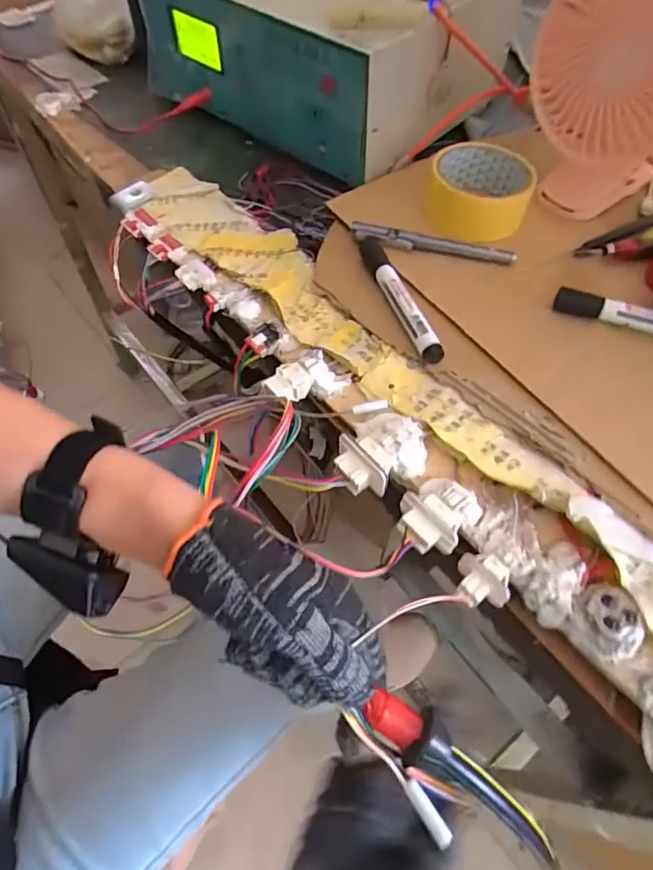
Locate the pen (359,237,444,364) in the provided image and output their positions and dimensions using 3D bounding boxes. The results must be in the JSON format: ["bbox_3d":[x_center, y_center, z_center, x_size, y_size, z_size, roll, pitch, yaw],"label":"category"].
[{"bbox_3d":[0.057,-0.113,0.408,0.020,0.017,0.142,-15,59,-10],"label":"pen"}]

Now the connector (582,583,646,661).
[{"bbox_3d":[0.155,0.102,0.281,0.031,0.019,0.037,-28,62,-18],"label":"connector"}]

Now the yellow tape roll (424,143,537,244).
[{"bbox_3d":[0.136,-0.221,0.470,0.087,0.051,0.082,0,58,-1],"label":"yellow tape roll"}]

